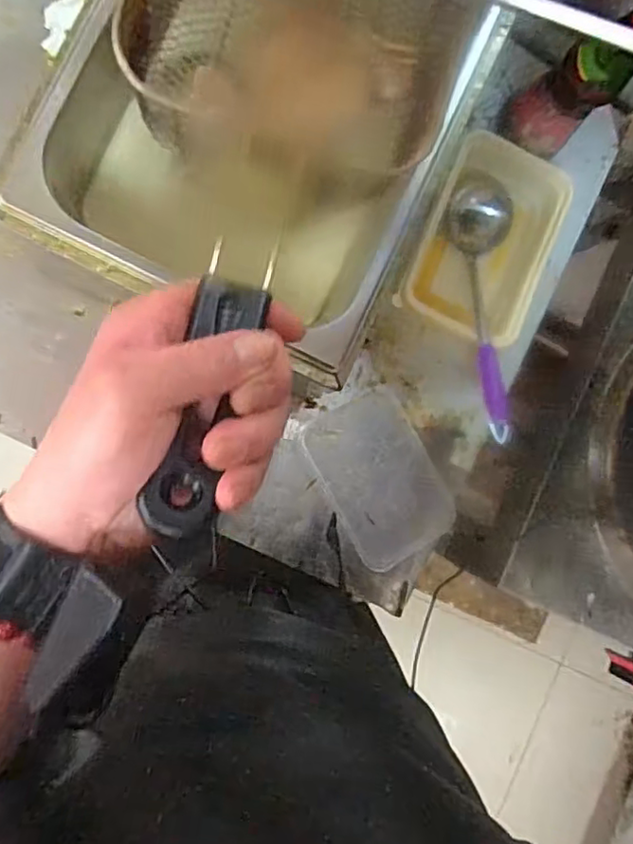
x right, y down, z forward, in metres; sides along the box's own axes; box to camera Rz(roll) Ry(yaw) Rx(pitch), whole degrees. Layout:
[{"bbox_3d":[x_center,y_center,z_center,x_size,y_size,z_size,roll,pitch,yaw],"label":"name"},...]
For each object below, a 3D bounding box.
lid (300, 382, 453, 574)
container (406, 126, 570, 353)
[{"bbox_3d":[0.066,0.057,0.626,0.111,0.013,0.166,-27,93,-9],"label":"lid"},{"bbox_3d":[0.168,-0.181,0.623,0.123,0.051,0.186,25,84,-8],"label":"container"}]

